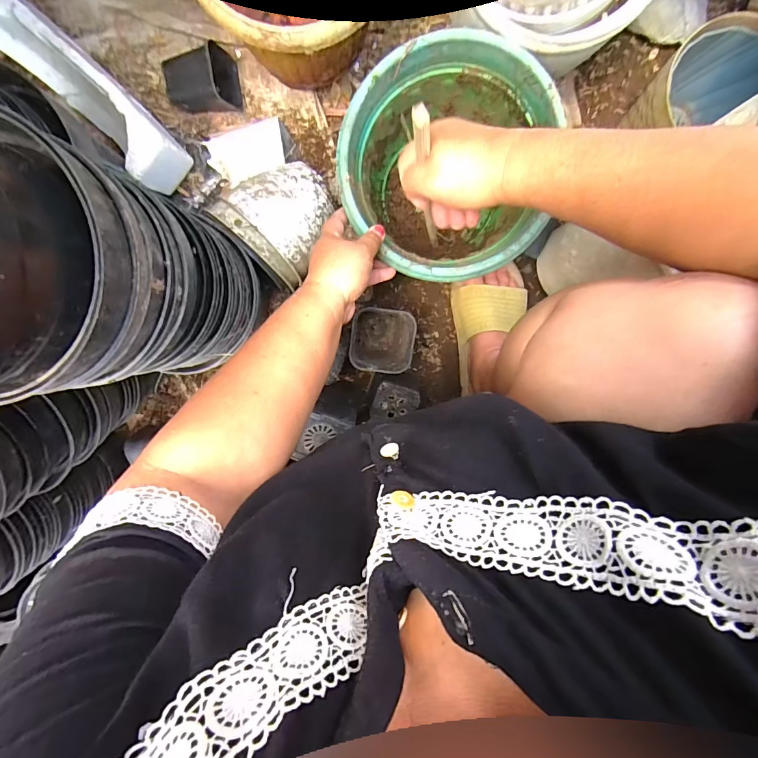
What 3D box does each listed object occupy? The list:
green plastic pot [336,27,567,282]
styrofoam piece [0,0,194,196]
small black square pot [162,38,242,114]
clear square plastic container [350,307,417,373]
[{"bbox_3d":[0.069,-0.240,0.492,0.217,0.180,0.231,0,99,0],"label":"green plastic pot"},{"bbox_3d":[-0.392,-0.384,0.533,0.298,0.085,0.071,42,96,-6],"label":"styrofoam piece"},{"bbox_3d":[-0.243,-0.409,0.534,0.088,0.069,0.075,-2,99,0],"label":"small black square pot"},{"bbox_3d":[0.005,-0.059,0.590,0.083,0.111,0.083,10,99,-2],"label":"clear square plastic container"}]

